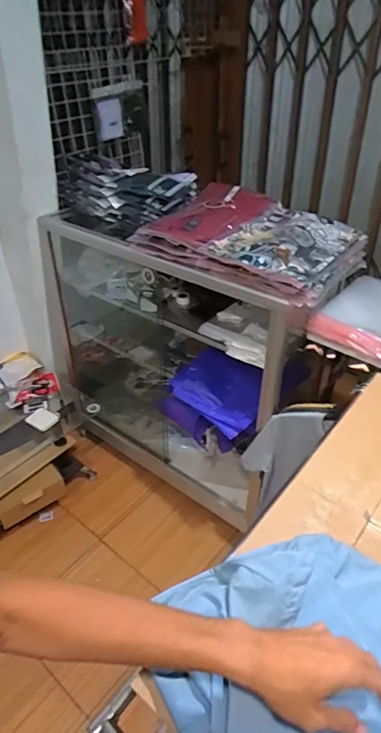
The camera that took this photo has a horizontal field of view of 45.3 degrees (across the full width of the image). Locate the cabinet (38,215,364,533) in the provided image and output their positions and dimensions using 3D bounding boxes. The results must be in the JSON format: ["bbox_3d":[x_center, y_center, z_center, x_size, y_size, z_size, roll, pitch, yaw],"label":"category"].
[{"bbox_3d":[-0.030,-0.039,1.753,1.145,0.944,0.480,25,44,30],"label":"cabinet"}]

